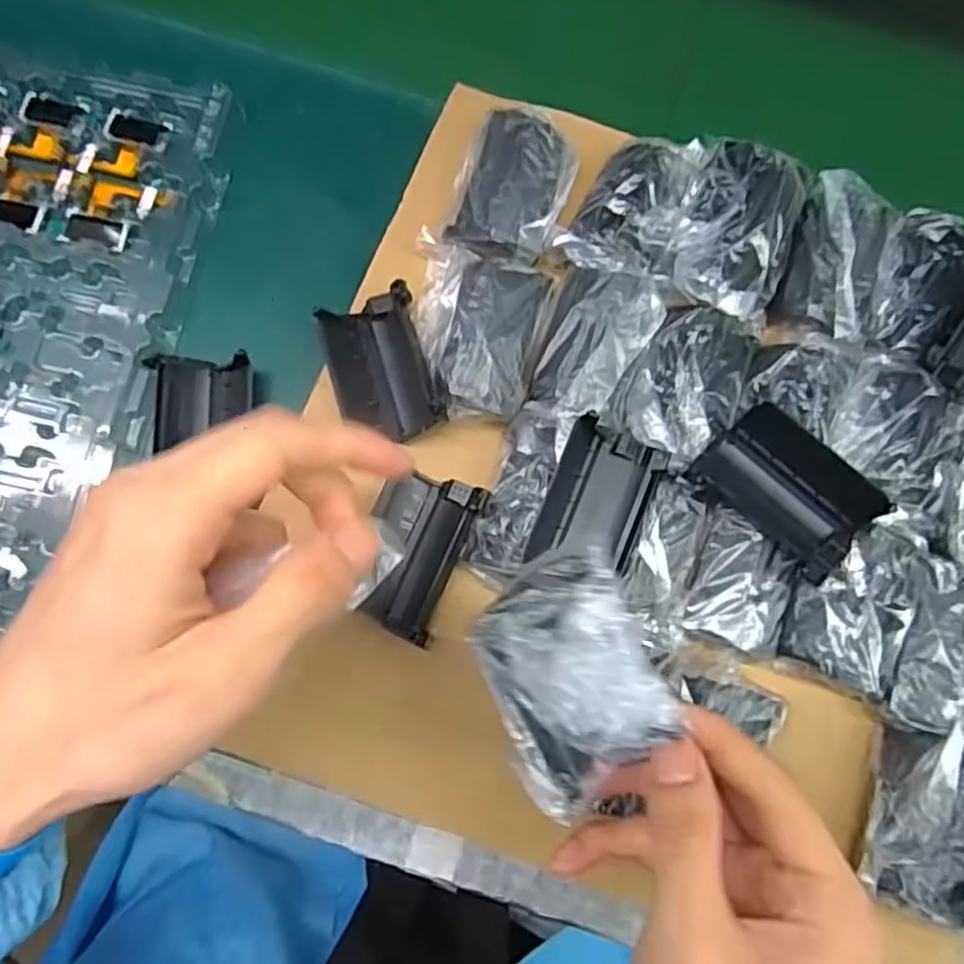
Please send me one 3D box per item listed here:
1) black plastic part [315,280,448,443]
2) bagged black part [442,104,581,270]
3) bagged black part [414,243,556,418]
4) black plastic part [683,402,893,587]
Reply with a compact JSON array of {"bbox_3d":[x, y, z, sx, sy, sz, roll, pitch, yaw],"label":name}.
[{"bbox_3d":[-0.047,-0.053,0.331,0.045,0.021,0.070,-18,78,-3],"label":"black plastic part"},{"bbox_3d":[0.015,-0.143,0.343,0.051,0.014,0.075,20,78,5],"label":"bagged black part"},{"bbox_3d":[-0.003,-0.070,0.329,0.061,0.019,0.079,12,78,4],"label":"bagged black part"},{"bbox_3d":[0.130,0.003,0.308,0.070,0.018,0.048,40,81,9],"label":"black plastic part"}]

